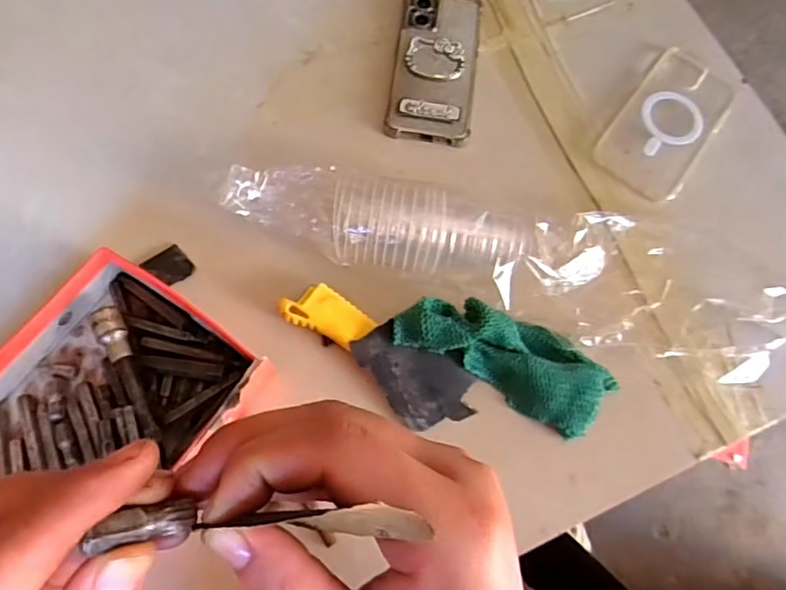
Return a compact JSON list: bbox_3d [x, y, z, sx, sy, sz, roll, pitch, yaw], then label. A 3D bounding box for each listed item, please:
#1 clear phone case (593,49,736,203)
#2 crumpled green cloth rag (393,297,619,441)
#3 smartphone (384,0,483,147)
[{"bbox_3d":[0.258,-0.162,0.551,0.080,0.007,0.165,36,72,8],"label":"clear phone case"},{"bbox_3d":[0.085,0.046,0.447,0.167,0.037,0.067,25,70,-7],"label":"crumpled green cloth rag"},{"bbox_3d":[0.040,-0.213,0.548,0.074,0.019,0.160,8,70,-2],"label":"smartphone"}]

